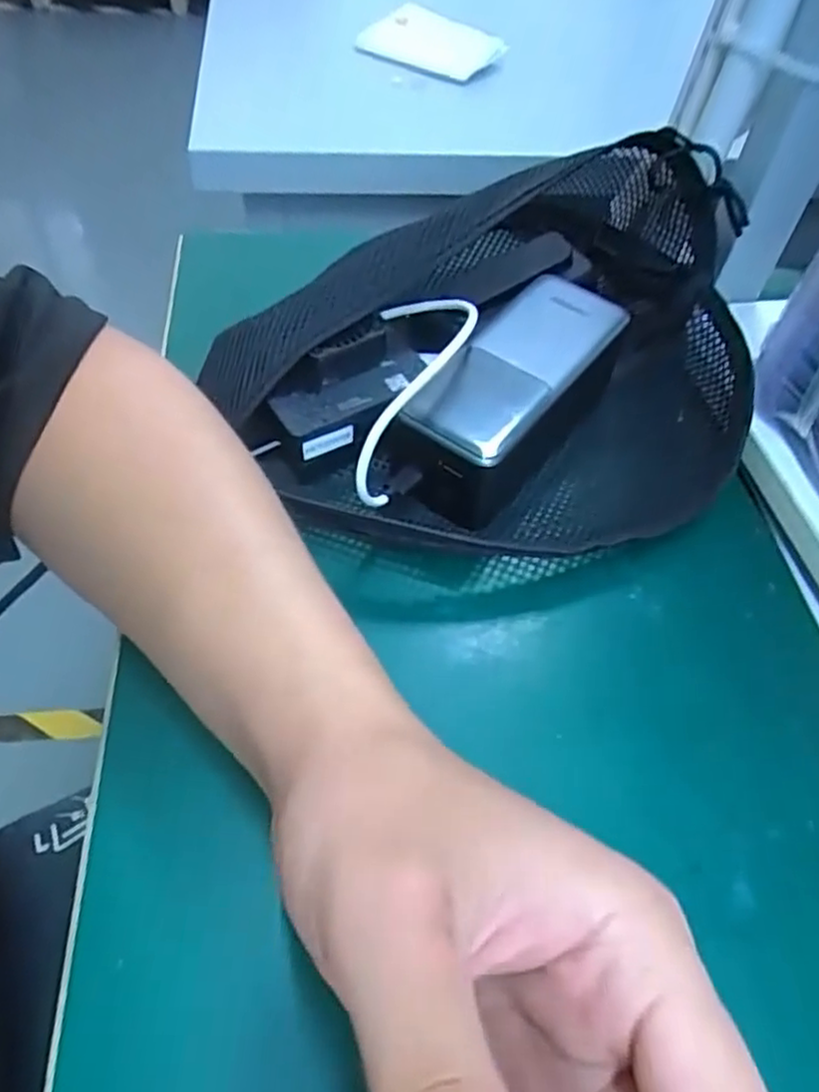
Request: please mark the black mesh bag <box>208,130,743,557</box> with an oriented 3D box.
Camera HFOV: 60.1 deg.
[{"bbox_3d":[0.055,-0.092,0.346,0.270,0.083,0.201,-35,64,-25],"label":"black mesh bag"}]

